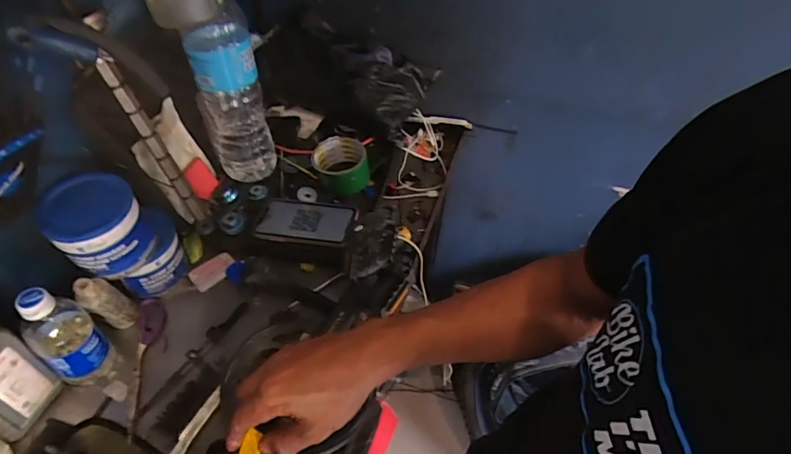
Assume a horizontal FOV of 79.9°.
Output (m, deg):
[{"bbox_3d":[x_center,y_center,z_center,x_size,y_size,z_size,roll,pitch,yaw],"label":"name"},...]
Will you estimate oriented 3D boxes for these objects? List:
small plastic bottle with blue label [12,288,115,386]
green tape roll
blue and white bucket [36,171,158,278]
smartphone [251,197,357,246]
[{"bbox_3d":[-0.391,0.129,0.558,0.061,0.168,0.059,1,49,-1],"label":"small plastic bottle with blue label"},{"bbox_3d":[-0.086,-0.093,0.752,0.082,0.059,0.090,1,49,-1],"label":"green tape roll"},{"bbox_3d":[-0.366,-0.001,0.591,0.093,0.102,0.098,-5,50,-6],"label":"blue and white bucket"},{"bbox_3d":[-0.132,-0.011,0.714,0.146,0.016,0.079,6,49,11],"label":"smartphone"}]

